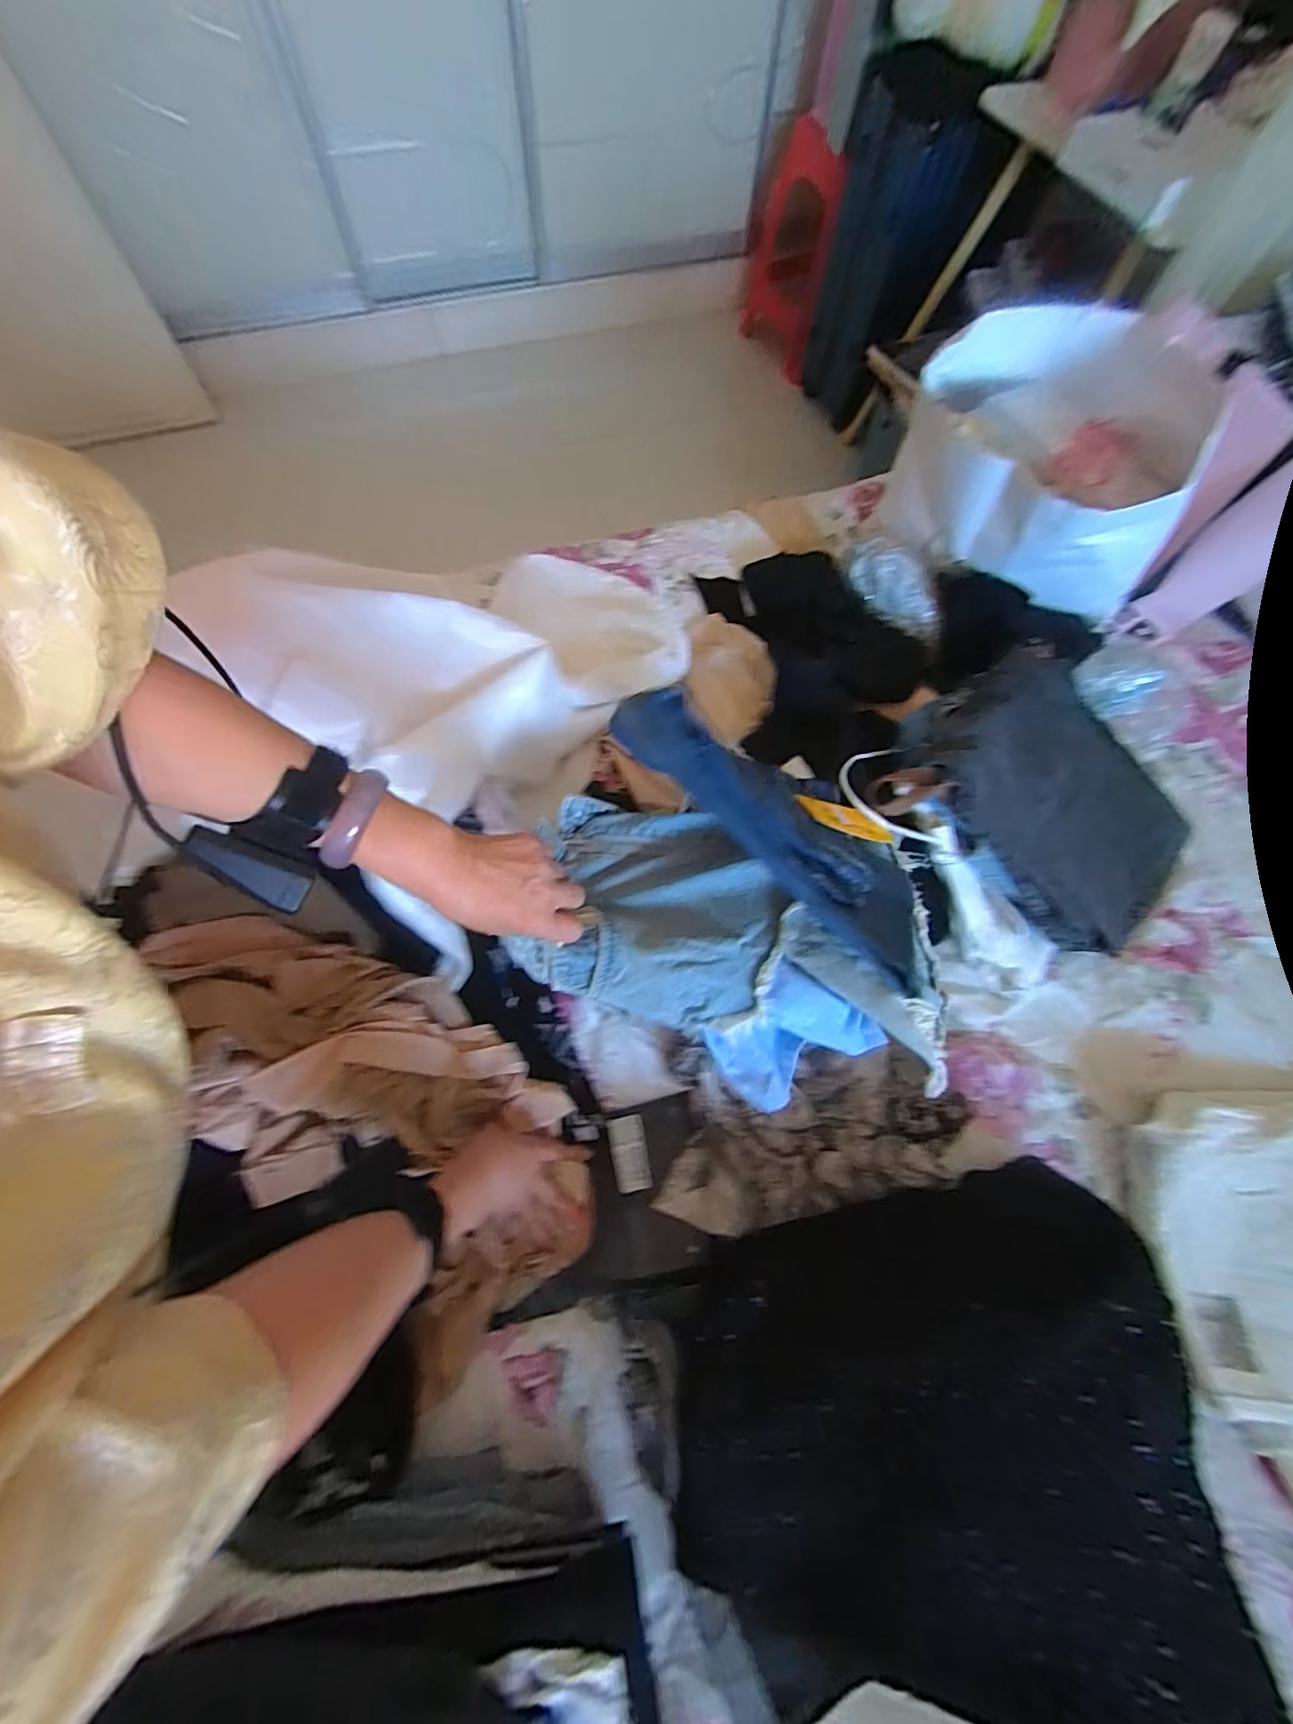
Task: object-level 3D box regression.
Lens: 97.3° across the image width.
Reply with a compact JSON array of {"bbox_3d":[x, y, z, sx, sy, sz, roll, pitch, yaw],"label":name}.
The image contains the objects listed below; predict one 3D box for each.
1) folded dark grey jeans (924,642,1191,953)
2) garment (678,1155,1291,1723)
[{"bbox_3d":[0.476,-0.080,0.664,0.305,0.067,0.255,42,76,-2],"label":"folded dark grey jeans"},{"bbox_3d":[0.213,0.447,0.451,0.384,0.176,0.286,-10,70,-6],"label":"garment"}]

